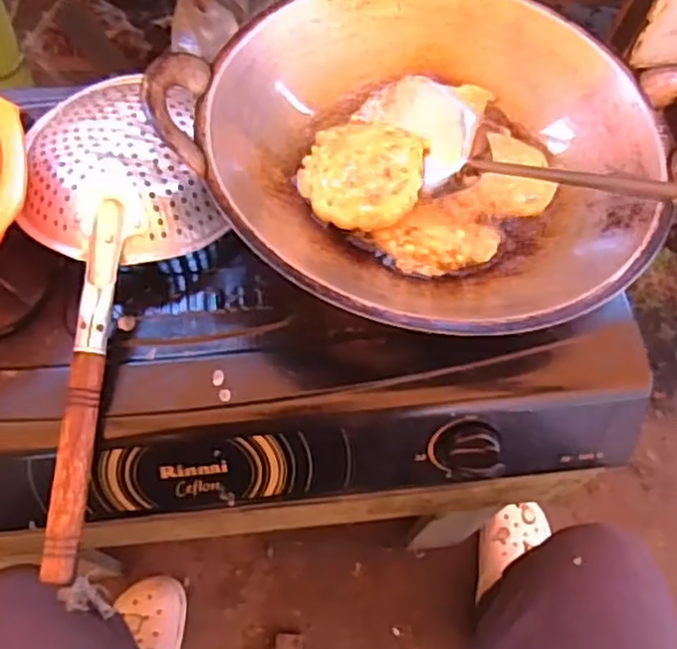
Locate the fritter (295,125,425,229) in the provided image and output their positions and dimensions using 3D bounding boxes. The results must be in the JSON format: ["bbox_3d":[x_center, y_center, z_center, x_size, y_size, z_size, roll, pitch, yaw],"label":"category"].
[{"bbox_3d":[0.017,-0.114,0.525,0.089,0.029,0.081,1,64,-3],"label":"fritter"}]

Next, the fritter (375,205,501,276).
[{"bbox_3d":[0.076,-0.063,0.522,0.084,0.011,0.055,-21,67,-13],"label":"fritter"}]

